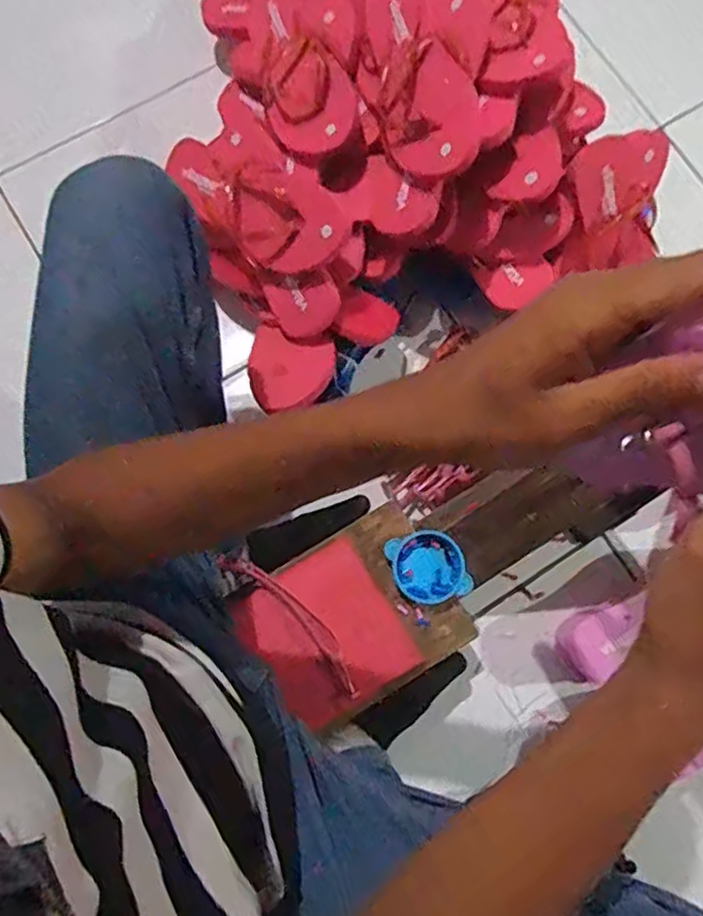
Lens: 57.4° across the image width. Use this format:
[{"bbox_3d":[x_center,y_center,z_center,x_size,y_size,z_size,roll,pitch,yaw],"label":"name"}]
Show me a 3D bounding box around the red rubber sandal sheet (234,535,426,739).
[{"bbox_3d":[-0.024,0.174,0.628,0.135,0.032,0.147,-33,80,-7],"label":"red rubber sandal sheet"}]

